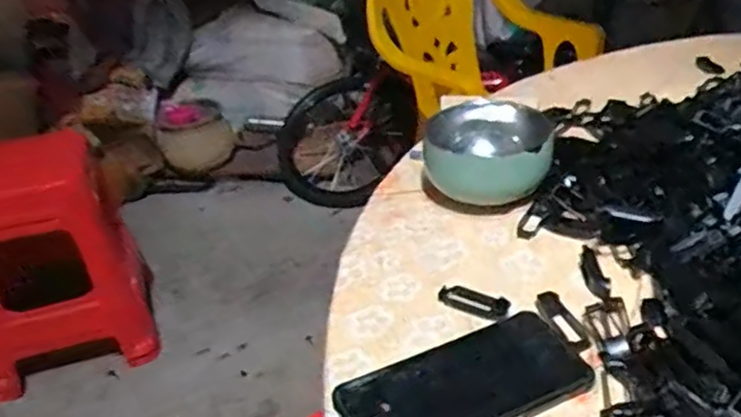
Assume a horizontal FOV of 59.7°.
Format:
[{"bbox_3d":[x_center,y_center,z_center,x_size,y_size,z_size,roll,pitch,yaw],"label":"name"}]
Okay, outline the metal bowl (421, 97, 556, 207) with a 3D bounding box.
[{"bbox_3d":[0.118,-0.061,0.649,0.126,0.059,0.118,3,34,14],"label":"metal bowl"}]

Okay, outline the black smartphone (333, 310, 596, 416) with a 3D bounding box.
[{"bbox_3d":[0.063,0.120,0.434,0.164,0.009,0.080,-18,34,-17],"label":"black smartphone"}]

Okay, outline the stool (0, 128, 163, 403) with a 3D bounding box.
[{"bbox_3d":[-0.768,0.102,1.531,0.378,0.495,0.368,-17,34,-15],"label":"stool"}]

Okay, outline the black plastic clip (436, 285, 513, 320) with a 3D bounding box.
[{"bbox_3d":[0.081,0.073,0.505,0.056,0.009,0.022,21,41,36],"label":"black plastic clip"}]

